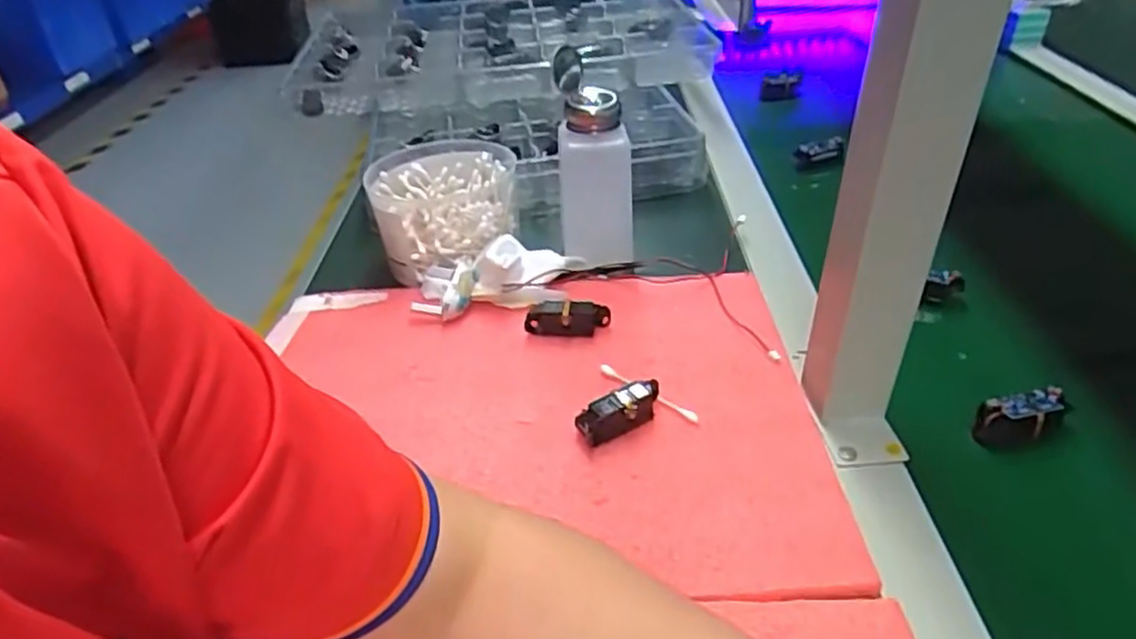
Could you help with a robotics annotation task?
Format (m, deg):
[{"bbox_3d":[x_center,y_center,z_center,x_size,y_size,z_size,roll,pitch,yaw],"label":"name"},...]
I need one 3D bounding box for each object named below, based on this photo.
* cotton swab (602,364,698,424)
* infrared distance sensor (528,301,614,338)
[{"bbox_3d":[0.049,0.044,0.443,0.074,0.004,0.008,28,47,36],"label":"cotton swab"},{"bbox_3d":[0.000,0.000,0.493,0.056,0.024,0.018,1,36,7],"label":"infrared distance sensor"}]

